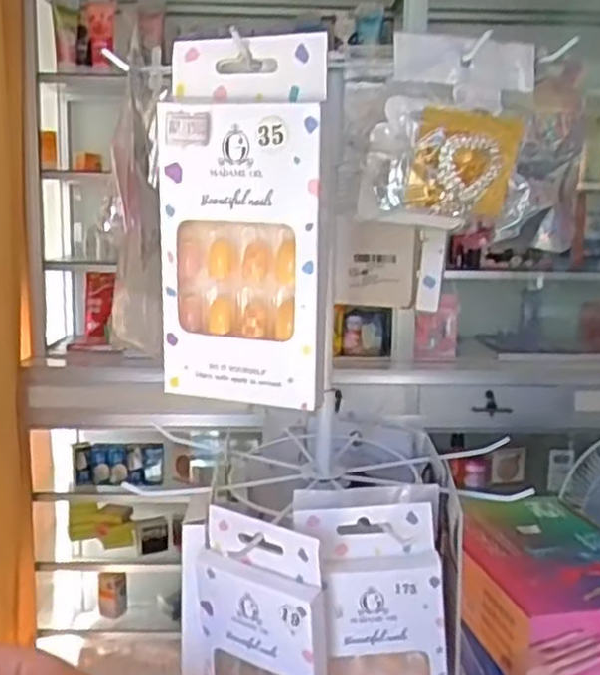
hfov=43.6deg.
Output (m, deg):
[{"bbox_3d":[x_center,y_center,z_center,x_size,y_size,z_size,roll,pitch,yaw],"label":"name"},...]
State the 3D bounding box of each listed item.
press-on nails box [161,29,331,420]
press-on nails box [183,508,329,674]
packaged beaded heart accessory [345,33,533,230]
[{"bbox_3d":[-0.023,-0.046,0.301,0.069,0.141,0.014,5,11,19],"label":"press-on nails box"},{"bbox_3d":[-0.023,0.150,0.374,0.082,0.122,0.019,8,12,35],"label":"press-on nails box"},{"bbox_3d":[0.055,-0.086,0.310,0.073,0.073,0.025,4,10,15],"label":"packaged beaded heart accessory"}]

